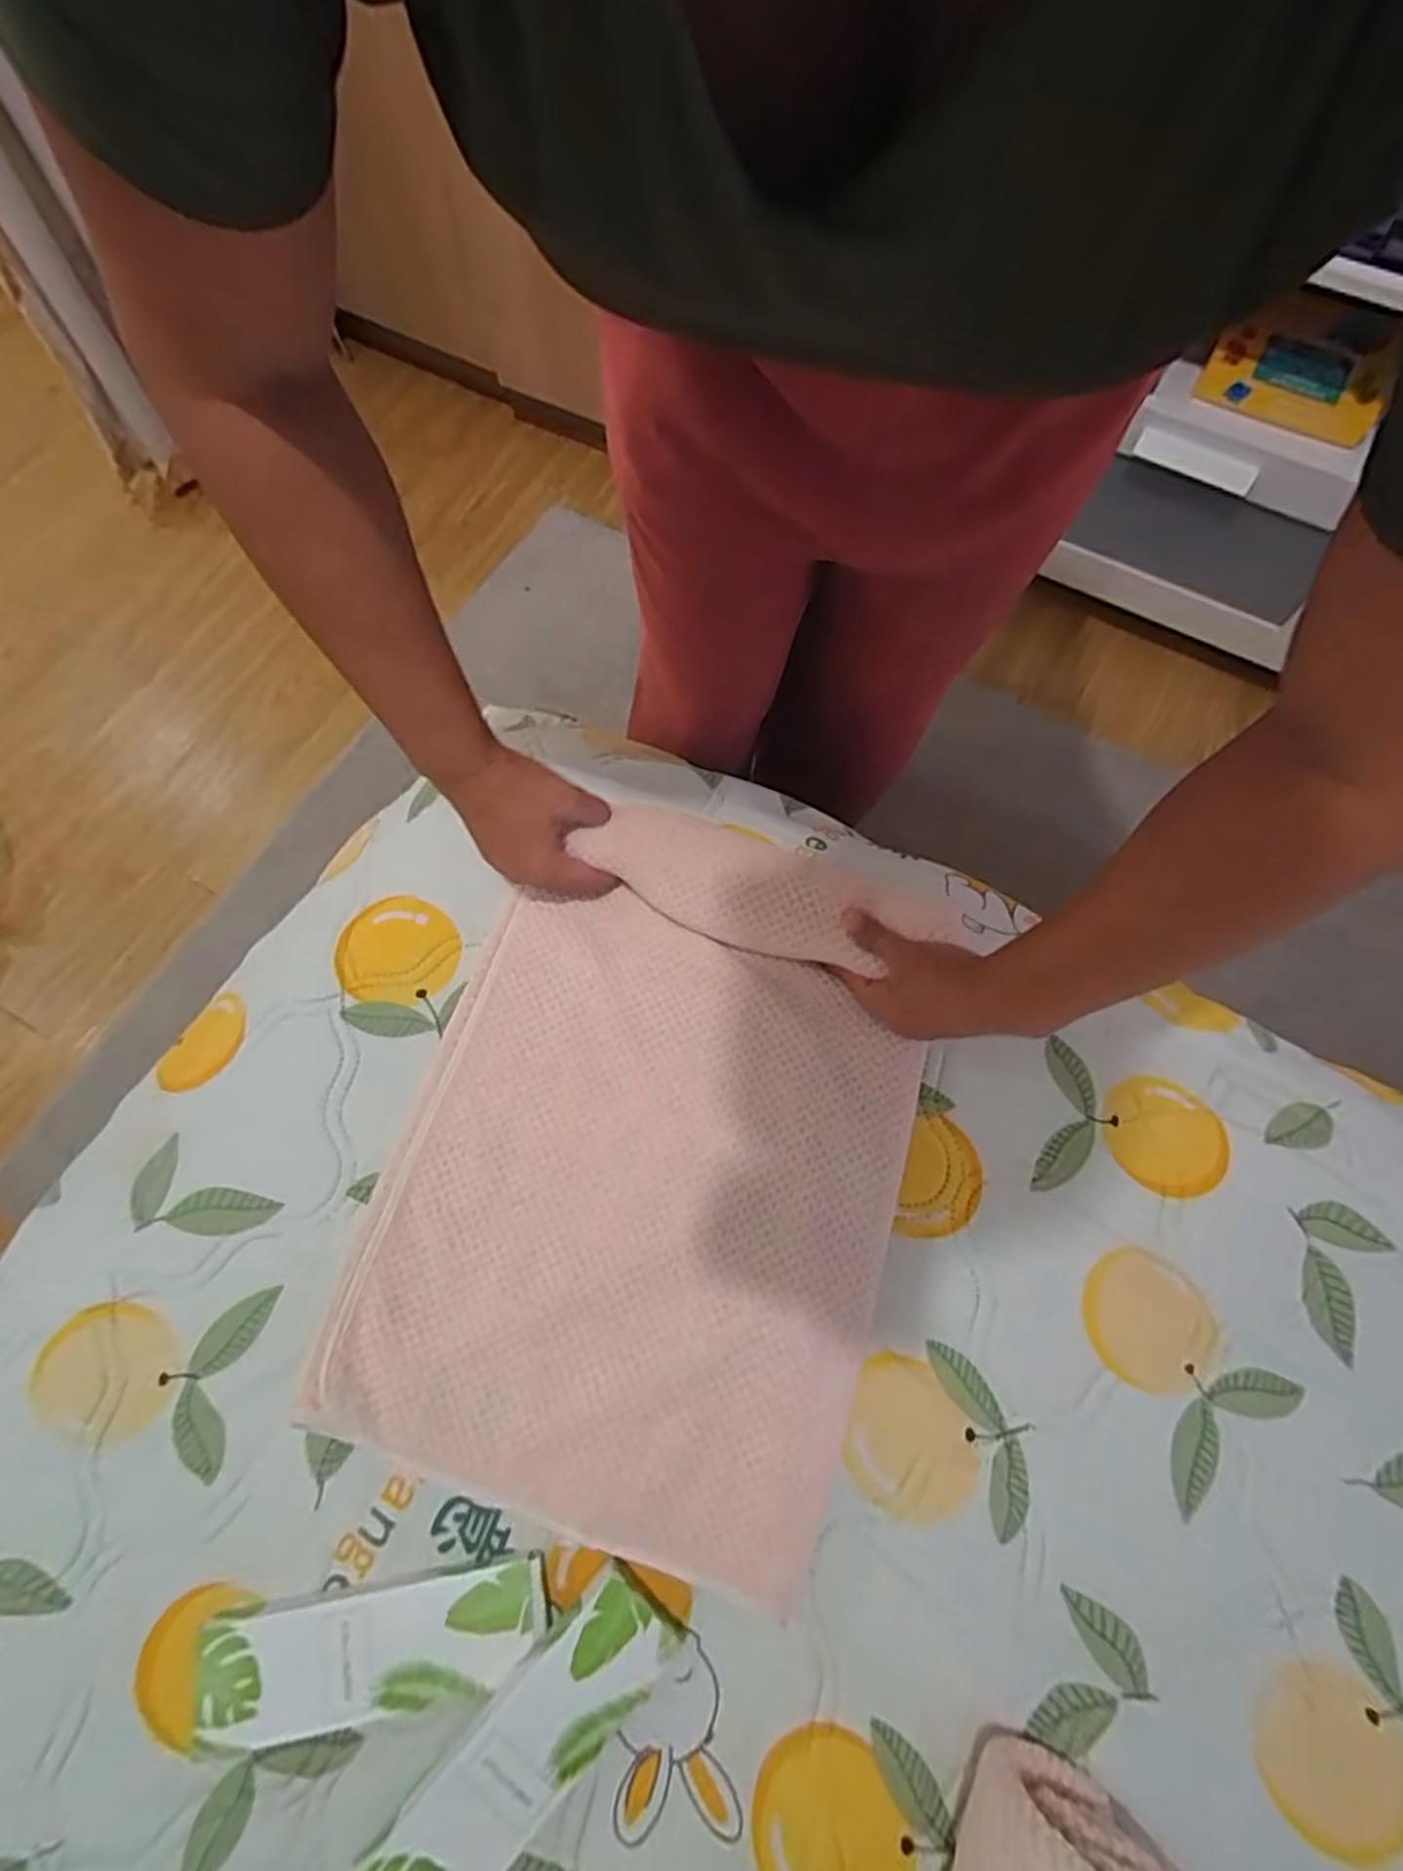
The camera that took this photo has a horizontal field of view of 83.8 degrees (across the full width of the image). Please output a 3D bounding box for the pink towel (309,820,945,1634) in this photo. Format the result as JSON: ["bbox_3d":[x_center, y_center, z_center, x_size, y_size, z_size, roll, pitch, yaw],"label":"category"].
[{"bbox_3d":[-0.035,0.133,0.496,0.316,0.059,0.423,17,69,6],"label":"pink towel"}]

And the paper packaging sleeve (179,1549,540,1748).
[{"bbox_3d":[-0.181,0.397,0.435,0.185,0.018,0.059,-8,69,-3],"label":"paper packaging sleeve"}]

